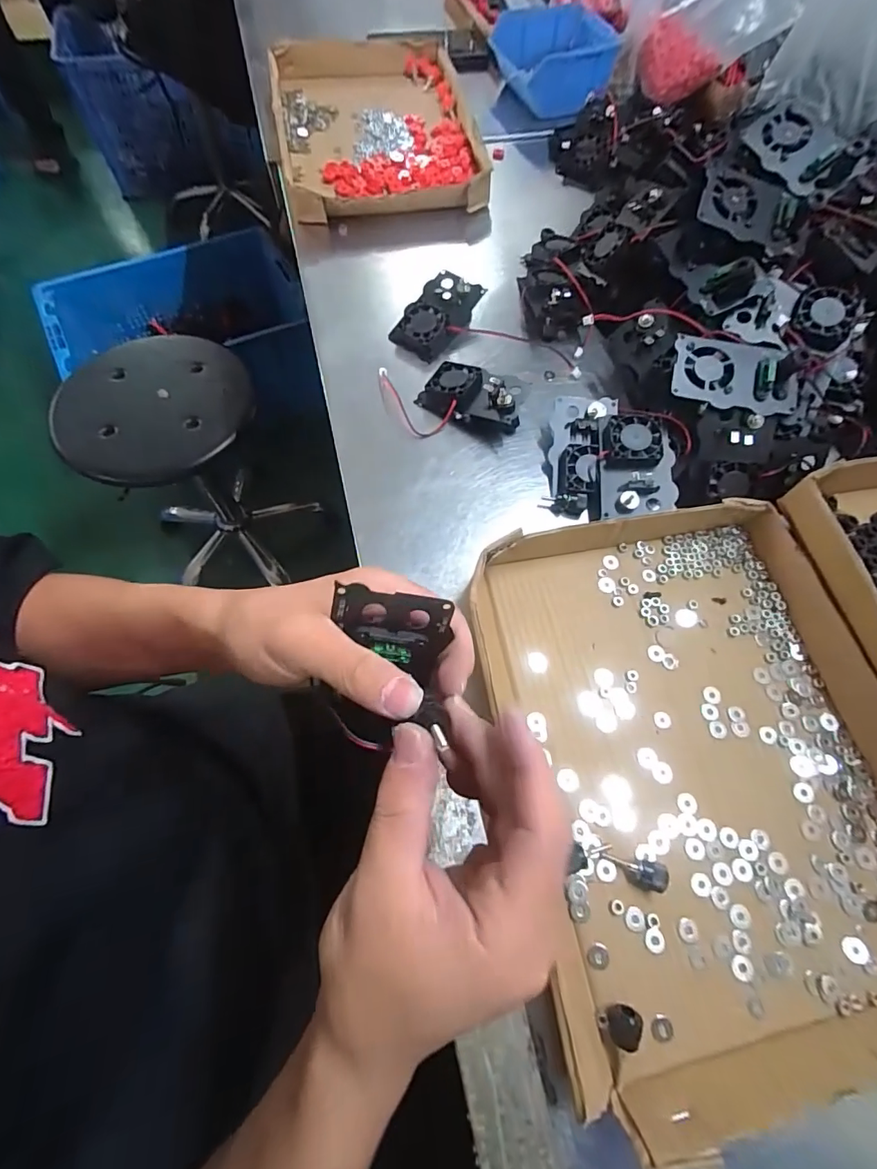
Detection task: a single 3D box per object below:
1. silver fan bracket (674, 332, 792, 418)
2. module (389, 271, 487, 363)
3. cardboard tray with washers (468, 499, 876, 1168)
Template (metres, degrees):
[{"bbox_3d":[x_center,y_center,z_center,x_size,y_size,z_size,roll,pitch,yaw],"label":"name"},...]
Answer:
[{"bbox_3d":[0.226,-0.161,0.365,0.089,0.009,0.054,9,84,5],"label":"silver fan bracket"},{"bbox_3d":[0.000,-0.258,0.456,0.056,0.026,0.085,33,70,13],"label":"module"},{"bbox_3d":[0.172,0.102,0.302,0.267,0.036,0.323,-9,67,-4],"label":"cardboard tray with washers"}]

